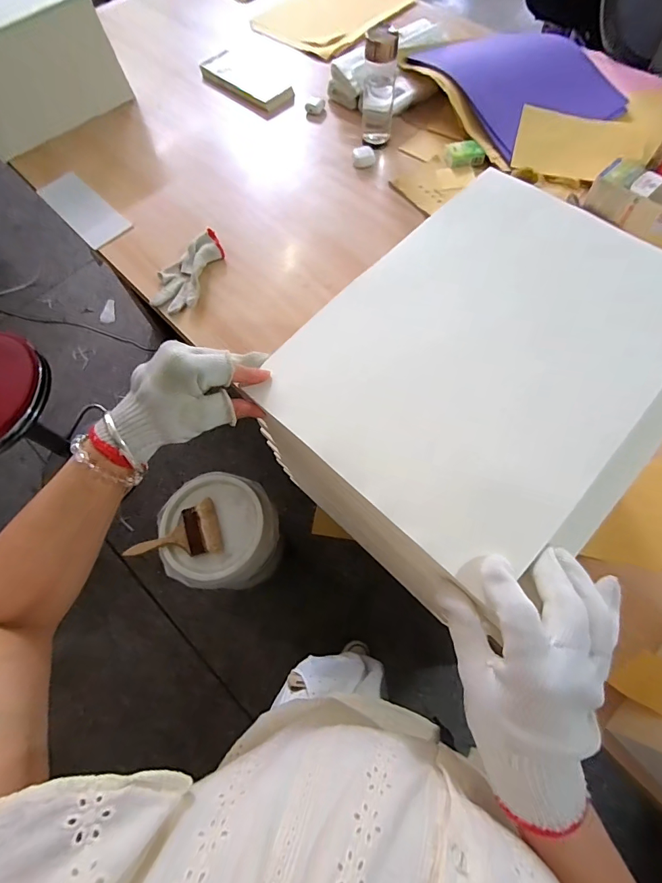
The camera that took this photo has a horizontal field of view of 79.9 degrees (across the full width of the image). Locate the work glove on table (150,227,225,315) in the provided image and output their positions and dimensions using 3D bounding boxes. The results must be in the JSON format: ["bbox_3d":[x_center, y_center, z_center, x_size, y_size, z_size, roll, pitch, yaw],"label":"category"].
[{"bbox_3d":[-0.279,-0.330,0.769,0.091,0.038,0.186,19,69,10],"label":"work glove on table"}]

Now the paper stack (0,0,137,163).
[{"bbox_3d":[-0.727,-0.895,0.921,0.380,0.234,0.209,-42,72,-14],"label":"paper stack"}]

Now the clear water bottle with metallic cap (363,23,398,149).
[{"bbox_3d":[0.103,-0.741,0.845,0.066,0.191,0.057,5,68,5],"label":"clear water bottle with metallic cap"}]

